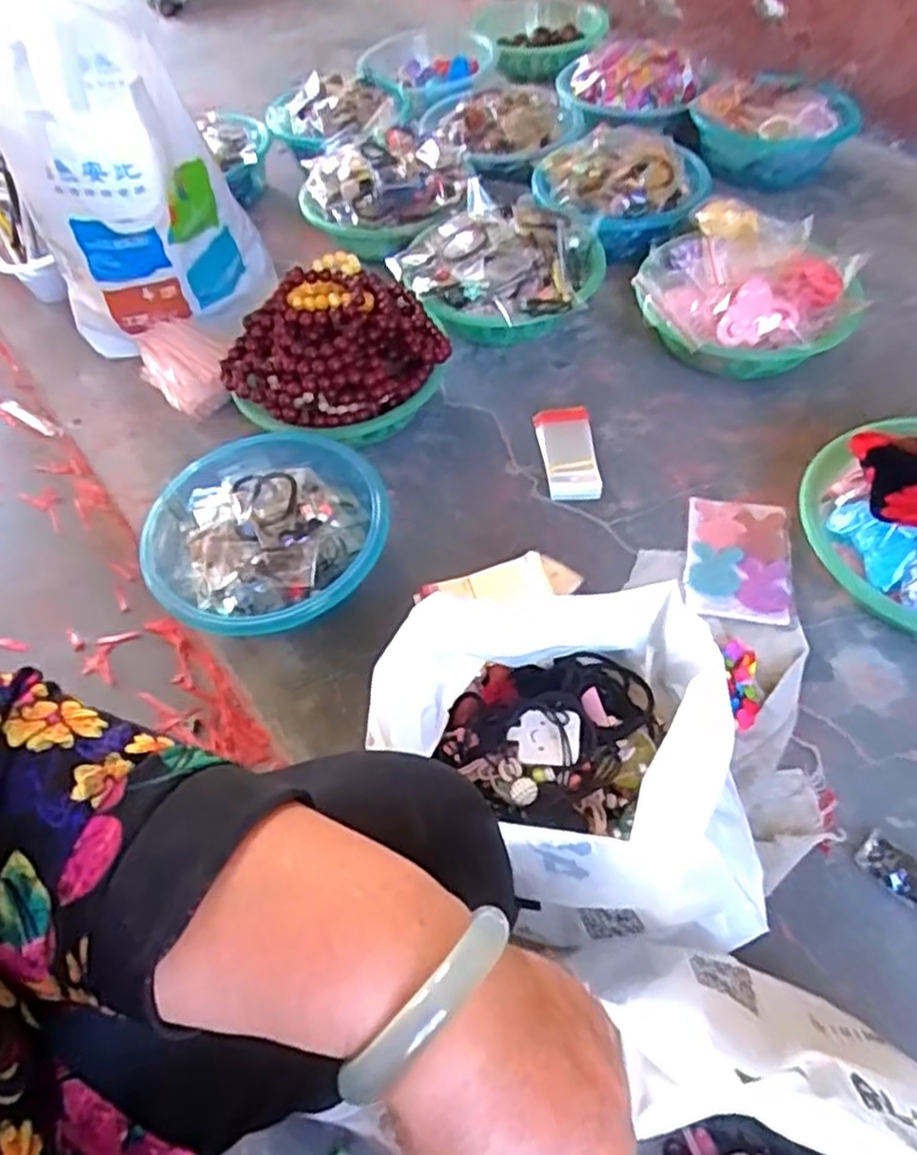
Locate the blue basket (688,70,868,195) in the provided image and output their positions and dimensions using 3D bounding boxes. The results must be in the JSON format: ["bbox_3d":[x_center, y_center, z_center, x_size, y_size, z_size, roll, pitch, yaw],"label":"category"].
[{"bbox_3d":[0.461,-0.645,1.085,0.195,0.100,0.190,-37,61,-20],"label":"blue basket"}]

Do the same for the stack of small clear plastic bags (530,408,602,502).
[{"bbox_3d":[0.118,-0.138,0.804,0.057,0.017,0.136,-7,55,0],"label":"stack of small clear plastic bags"}]

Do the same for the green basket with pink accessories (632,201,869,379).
[{"bbox_3d":[0.327,-0.317,0.854,0.230,0.110,0.228,15,58,14],"label":"green basket with pink accessories"}]

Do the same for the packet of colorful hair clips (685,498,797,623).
[{"bbox_3d":[0.266,-0.020,0.712,0.094,0.005,0.140,7,56,9],"label":"packet of colorful hair clips"}]

